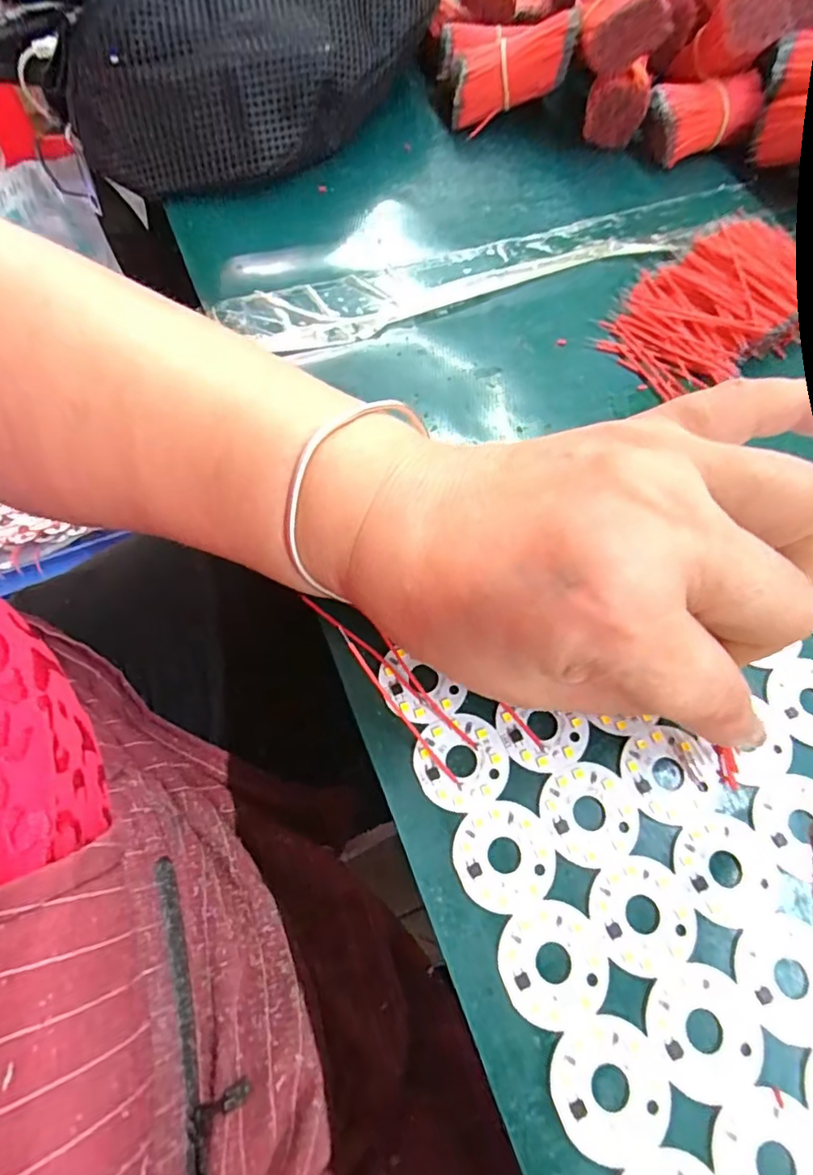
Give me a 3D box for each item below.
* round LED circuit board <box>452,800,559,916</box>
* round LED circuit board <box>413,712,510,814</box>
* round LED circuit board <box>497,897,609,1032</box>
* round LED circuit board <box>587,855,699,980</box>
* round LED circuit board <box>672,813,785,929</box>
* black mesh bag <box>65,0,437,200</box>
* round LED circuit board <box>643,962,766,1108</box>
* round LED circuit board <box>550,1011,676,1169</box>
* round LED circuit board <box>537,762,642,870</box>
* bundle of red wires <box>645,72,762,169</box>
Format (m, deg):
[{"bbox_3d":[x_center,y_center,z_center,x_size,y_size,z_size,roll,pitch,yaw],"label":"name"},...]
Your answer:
[{"bbox_3d":[0.031,0.083,0.175,0.030,0.004,0.030,0,64,0],"label":"round LED circuit board"},{"bbox_3d":[0.019,0.058,0.188,0.031,0.004,0.031,0,64,0],"label":"round LED circuit board"},{"bbox_3d":[0.043,0.109,0.163,0.030,0.004,0.030,0,64,0],"label":"round LED circuit board"},{"bbox_3d":[0.071,0.098,0.168,0.031,0.004,0.031,0,64,0],"label":"round LED circuit board"},{"bbox_3d":[0.100,0.087,0.175,0.032,0.004,0.030,0,64,0],"label":"round LED circuit board"},{"bbox_3d":[-0.075,-0.309,0.314,0.117,0.088,0.224,37,69,16],"label":"black mesh bag"},{"bbox_3d":[0.083,0.124,0.156,0.031,0.004,0.031,0,64,0],"label":"round LED circuit board"},{"bbox_3d":[0.055,0.134,0.151,0.030,0.004,0.030,0,64,0],"label":"round LED circuit board"},{"bbox_3d":[0.059,0.072,0.181,0.031,0.004,0.030,0,64,0],"label":"round LED circuit board"},{"bbox_3d":[0.174,-0.277,0.336,0.062,0.031,0.027,-20,66,-10],"label":"bundle of red wires"}]

